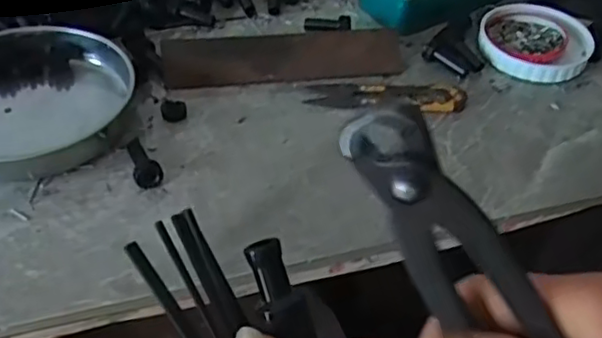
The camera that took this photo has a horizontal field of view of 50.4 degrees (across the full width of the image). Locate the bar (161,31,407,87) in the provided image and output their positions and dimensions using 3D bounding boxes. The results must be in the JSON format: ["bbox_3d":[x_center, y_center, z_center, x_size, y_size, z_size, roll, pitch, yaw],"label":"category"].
[{"bbox_3d":[-0.012,-0.085,0.486,0.180,0.034,0.006,-4,14,-5],"label":"bar"}]

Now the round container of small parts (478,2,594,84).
[{"bbox_3d":[0.193,-0.105,0.529,0.088,0.019,0.088,2,46,-2],"label":"round container of small parts"}]

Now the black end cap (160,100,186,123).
[{"bbox_3d":[-0.091,-0.042,0.456,0.018,0.009,0.014,-4,47,-7],"label":"black end cap"}]

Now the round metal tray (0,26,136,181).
[{"bbox_3d":[-0.190,-0.054,0.444,0.137,0.029,0.138,2,46,-2],"label":"round metal tray"}]

